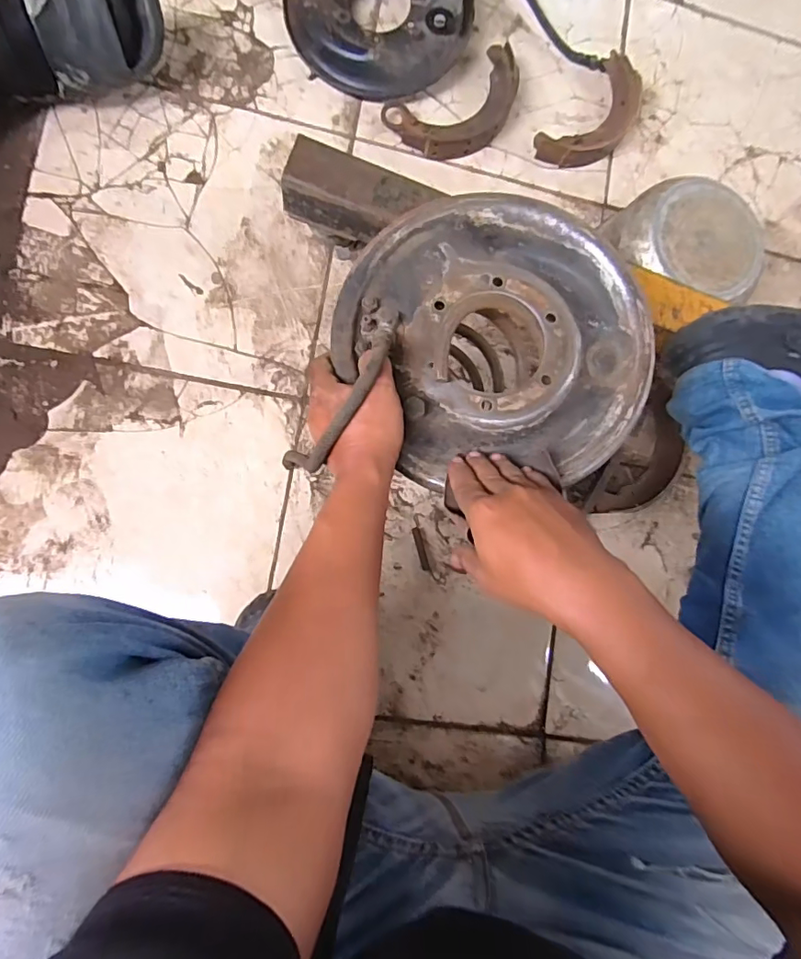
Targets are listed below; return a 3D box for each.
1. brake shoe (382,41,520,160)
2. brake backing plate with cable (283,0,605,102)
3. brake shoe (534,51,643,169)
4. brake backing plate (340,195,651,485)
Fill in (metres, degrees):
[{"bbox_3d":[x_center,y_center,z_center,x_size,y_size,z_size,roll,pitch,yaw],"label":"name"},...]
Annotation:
[{"bbox_3d":[0.093,-0.556,0.780,0.225,0.030,0.120,-34,92,-9],"label":"brake shoe"},{"bbox_3d":[0.066,-0.710,0.761,0.459,0.086,0.262,-15,89,-9],"label":"brake backing plate with cable"},{"bbox_3d":[0.311,-0.568,0.819,0.102,0.036,0.229,41,82,-5],"label":"brake shoe"},{"bbox_3d":[0.078,-0.123,0.444,0.258,0.051,0.243,0,87,-9],"label":"brake backing plate"}]

